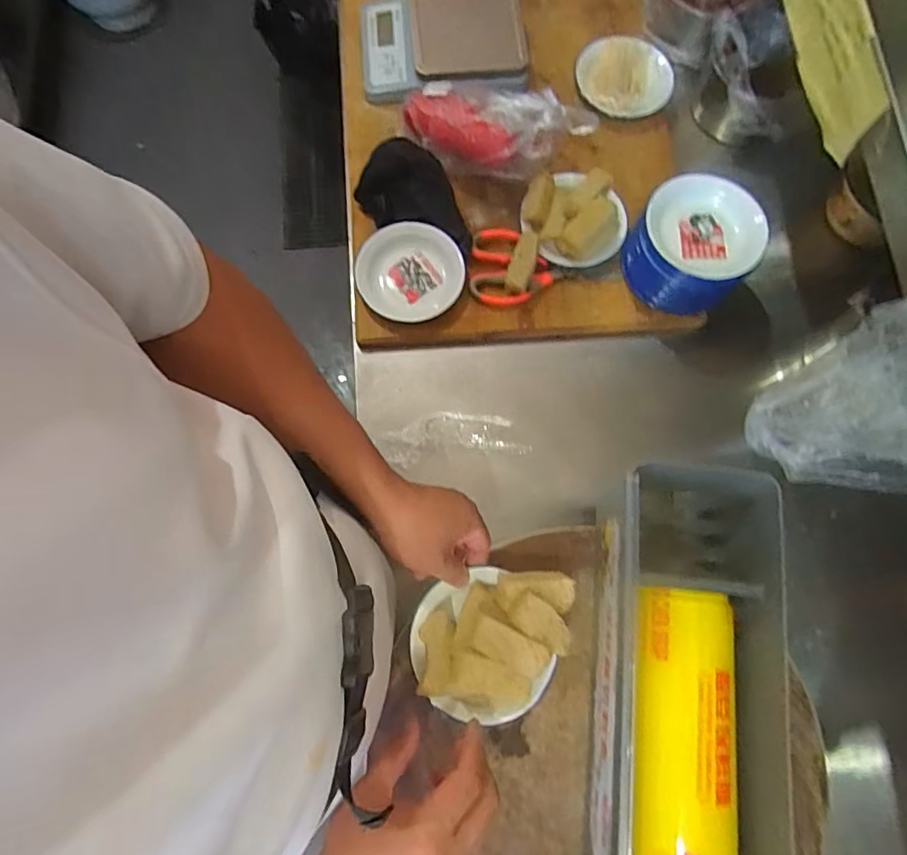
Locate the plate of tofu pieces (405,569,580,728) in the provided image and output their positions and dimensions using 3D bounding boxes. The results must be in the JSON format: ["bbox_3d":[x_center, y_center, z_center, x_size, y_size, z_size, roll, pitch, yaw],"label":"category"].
[{"bbox_3d":[0.033,0.193,0.487,0.137,0.052,0.129,0,76,-1],"label":"plate of tofu pieces"}]

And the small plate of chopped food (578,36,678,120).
[{"bbox_3d":[0.241,-0.494,0.761,0.129,0.017,0.134,0,76,-1],"label":"small plate of chopped food"}]

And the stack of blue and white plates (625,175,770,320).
[{"bbox_3d":[0.283,-0.216,0.664,0.137,0.122,0.124,35,78,8],"label":"stack of blue and white plates"}]

